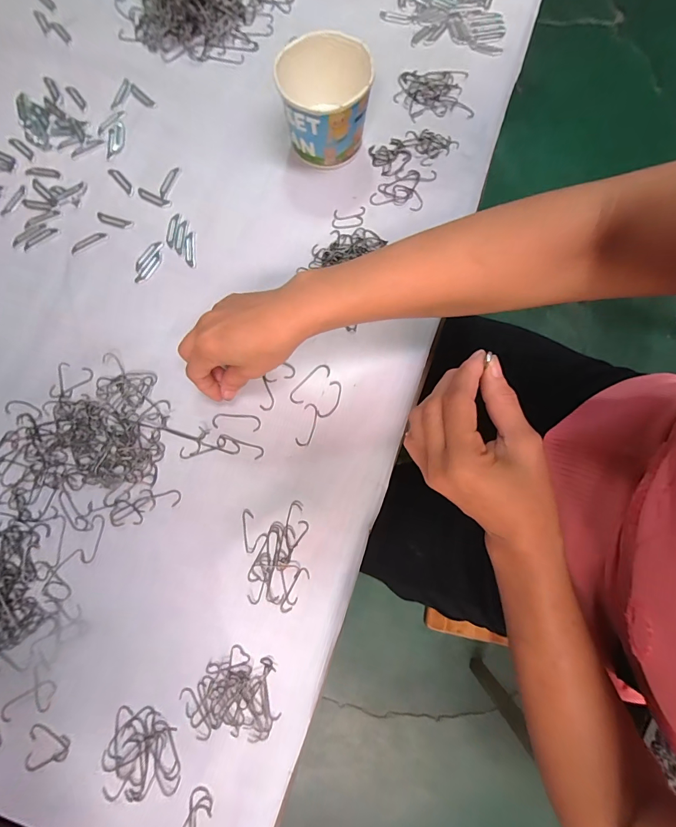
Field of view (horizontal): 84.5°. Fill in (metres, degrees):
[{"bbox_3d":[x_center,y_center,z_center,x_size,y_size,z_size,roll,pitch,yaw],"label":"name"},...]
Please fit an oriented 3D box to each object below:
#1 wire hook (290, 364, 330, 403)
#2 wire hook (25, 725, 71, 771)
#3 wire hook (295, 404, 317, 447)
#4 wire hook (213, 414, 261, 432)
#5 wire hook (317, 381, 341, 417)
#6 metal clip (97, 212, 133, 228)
[{"bbox_3d":[-0.027,-0.029,0.369,0.016,0.004,0.049,45,82,7],"label":"wire hook"},{"bbox_3d":[-0.242,0.278,0.311,0.033,0.005,0.029,-4,80,-1],"label":"wire hook"},{"bbox_3d":[-0.030,0.011,0.360,0.015,0.004,0.043,14,80,2],"label":"wire hook"},{"bbox_3d":[-0.099,0.008,0.361,0.047,0.004,0.015,3,80,0],"label":"wire hook"},{"bbox_3d":[-0.007,-0.013,0.365,0.016,0.004,0.039,24,80,4],"label":"wire hook"},{"bbox_3d":[-0.243,-0.210,0.404,0.039,0.004,0.011,18,80,3],"label":"metal clip"}]

